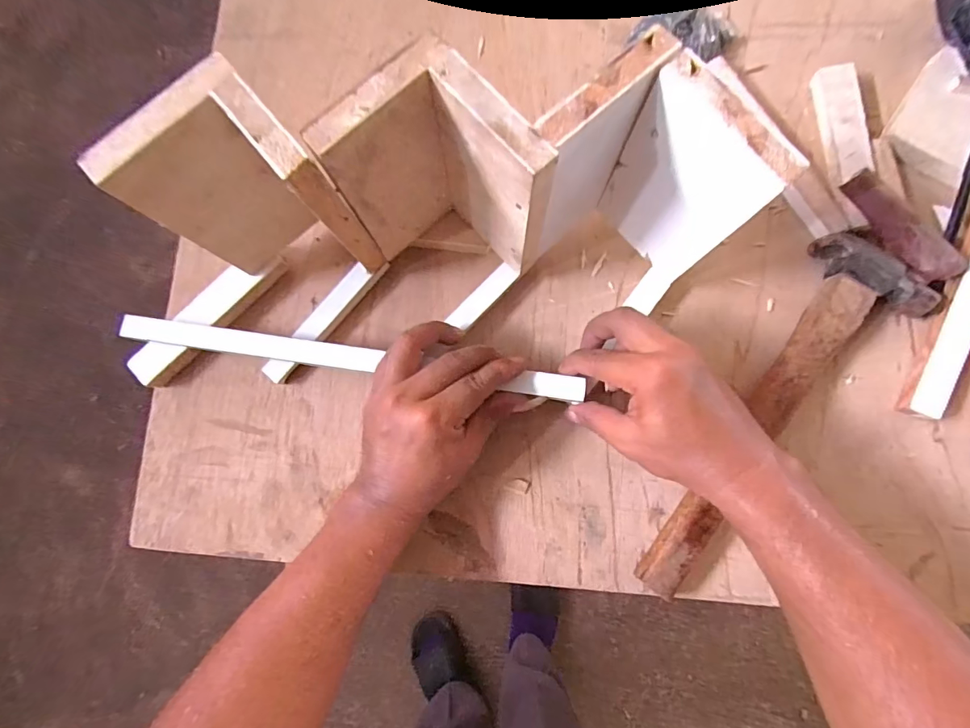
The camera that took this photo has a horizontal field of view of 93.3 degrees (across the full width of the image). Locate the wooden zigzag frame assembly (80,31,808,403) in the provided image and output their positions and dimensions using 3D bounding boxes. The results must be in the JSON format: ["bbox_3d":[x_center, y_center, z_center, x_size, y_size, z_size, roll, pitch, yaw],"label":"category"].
[{"bbox_3d":[-0.059,-0.072,0.304,0.417,0.166,0.162,1,82,3],"label":"wooden zigzag frame assembly"}]

